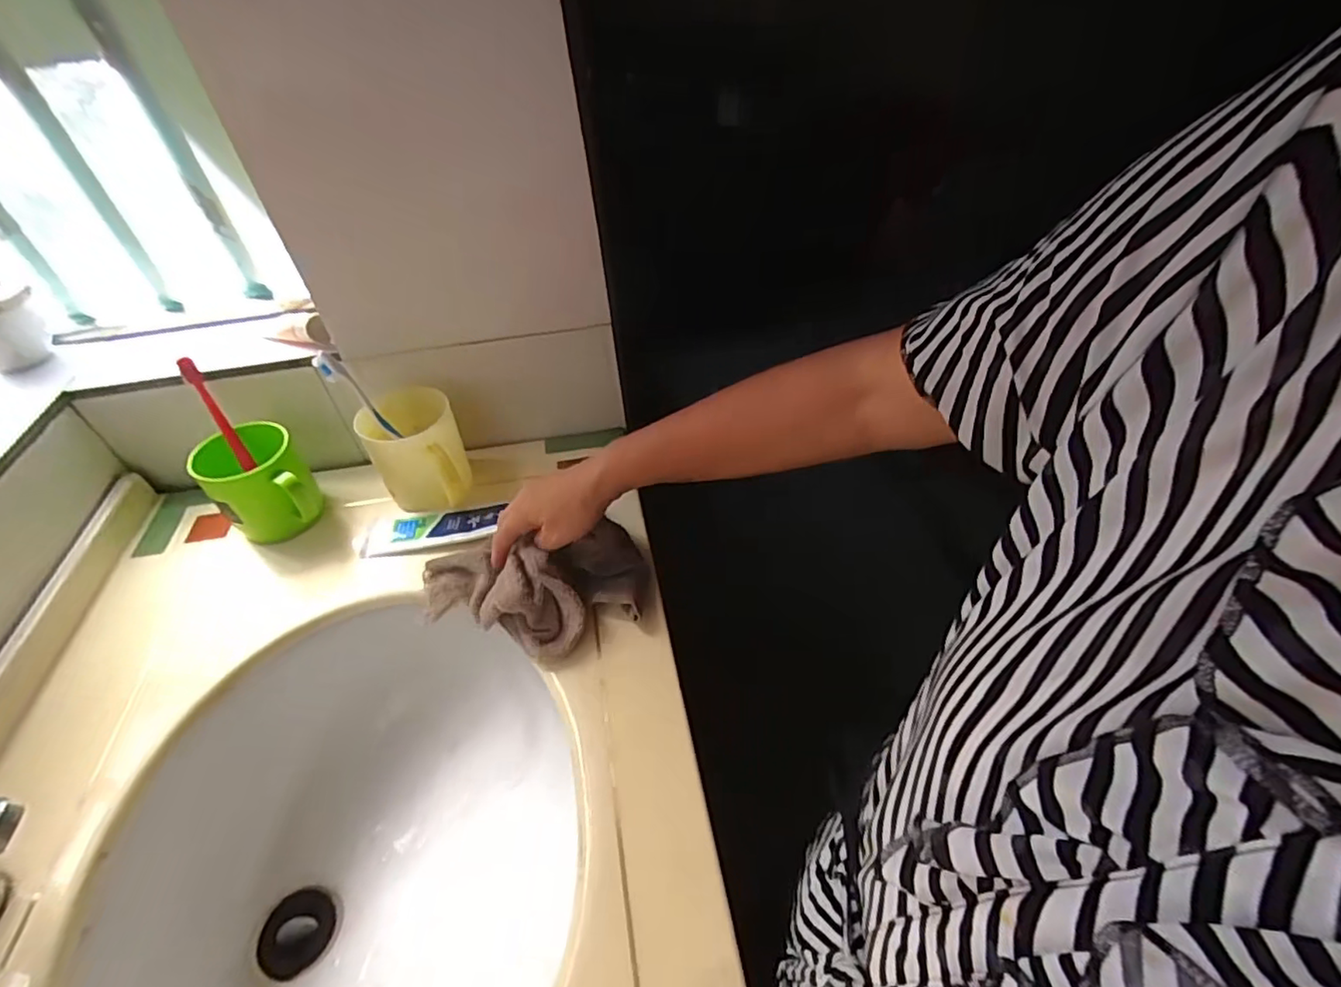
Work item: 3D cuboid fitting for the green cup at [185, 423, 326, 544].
[{"bbox_3d":[-0.395,-0.005,0.589,0.105,0.090,0.086,32,57,32],"label":"green cup"}]

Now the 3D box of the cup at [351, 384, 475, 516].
[{"bbox_3d":[-0.257,-0.041,0.613,0.088,0.094,0.119,-22,47,-15],"label":"cup"}]

